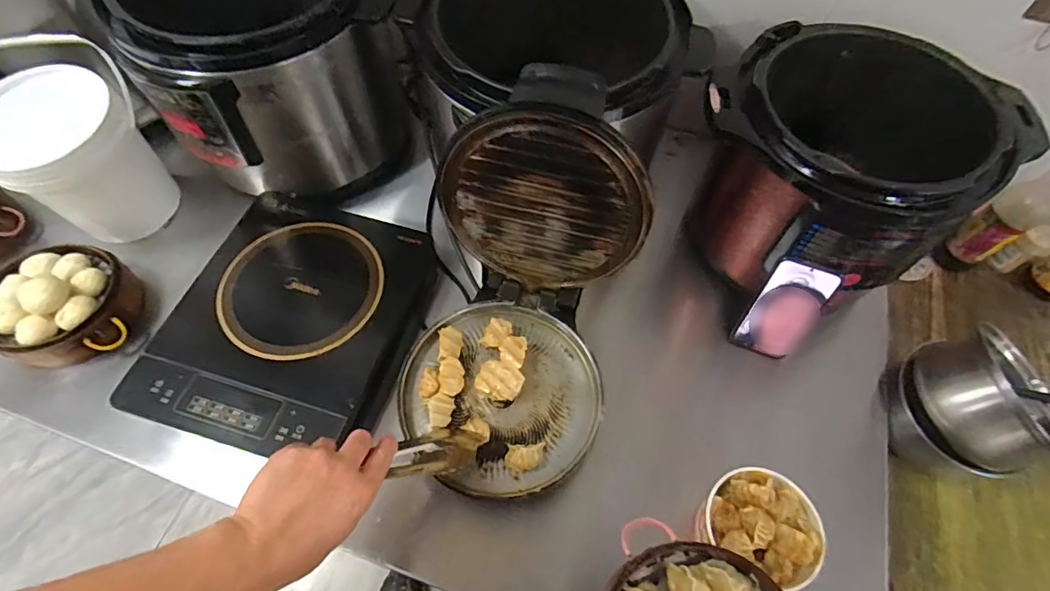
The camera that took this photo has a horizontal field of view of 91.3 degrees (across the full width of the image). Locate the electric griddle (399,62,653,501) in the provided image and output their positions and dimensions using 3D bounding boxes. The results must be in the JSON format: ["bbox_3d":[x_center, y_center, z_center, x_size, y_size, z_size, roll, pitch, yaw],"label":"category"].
[{"bbox_3d":[-0.008,0.000,0.562,0.232,0.273,0.366,13,62,6],"label":"electric griddle"}]

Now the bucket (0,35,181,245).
[{"bbox_3d":[-0.646,-0.208,0.750,0.179,0.188,0.214,-38,69,-20],"label":"bucket"}]

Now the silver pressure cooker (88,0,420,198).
[{"bbox_3d":[-0.379,-0.350,0.773,0.327,0.268,0.317,-30,67,-17],"label":"silver pressure cooker"}]

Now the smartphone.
[{"bbox_3d":[0.334,0.025,0.668,0.076,0.171,0.015,28,48,17],"label":"smartphone"}]

